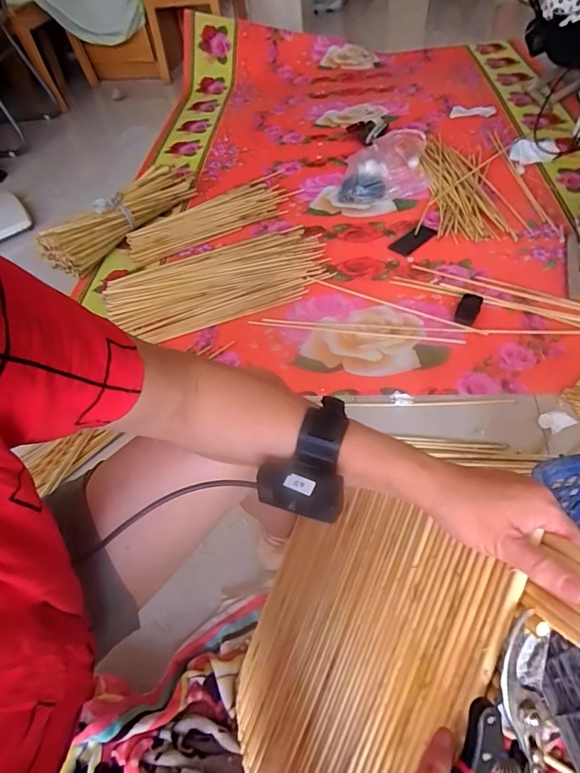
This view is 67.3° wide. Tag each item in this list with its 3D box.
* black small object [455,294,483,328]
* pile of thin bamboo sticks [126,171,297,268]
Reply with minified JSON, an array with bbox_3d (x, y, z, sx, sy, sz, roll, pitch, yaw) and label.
[{"bbox_3d":[0.463,-0.197,1.134,0.052,0.019,0.113,19,54,19],"label":"black small object"},{"bbox_3d":[-0.255,-0.581,1.491,0.626,0.047,0.240,-36,57,-19],"label":"pile of thin bamboo sticks"}]

